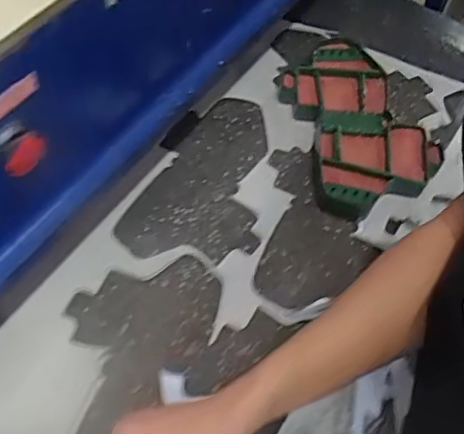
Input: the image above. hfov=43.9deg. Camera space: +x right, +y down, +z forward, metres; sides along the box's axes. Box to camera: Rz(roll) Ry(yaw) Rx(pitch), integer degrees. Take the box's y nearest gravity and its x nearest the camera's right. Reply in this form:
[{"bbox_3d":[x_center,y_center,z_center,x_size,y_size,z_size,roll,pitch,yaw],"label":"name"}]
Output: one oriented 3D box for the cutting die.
[{"bbox_3d":[0.177,-0.143,0.836,0.181,0.032,0.304,-9,58,-10],"label":"cutting die"}]

